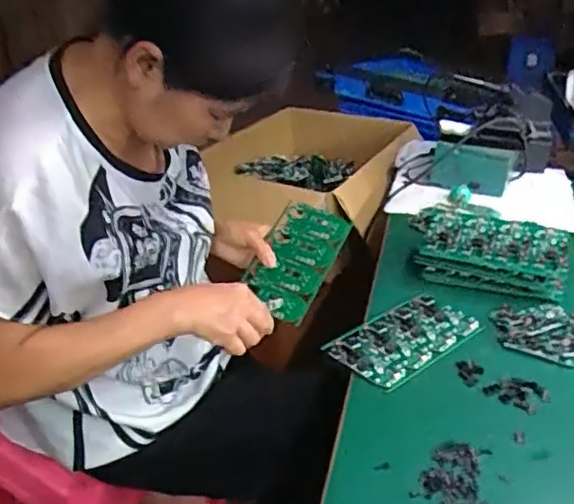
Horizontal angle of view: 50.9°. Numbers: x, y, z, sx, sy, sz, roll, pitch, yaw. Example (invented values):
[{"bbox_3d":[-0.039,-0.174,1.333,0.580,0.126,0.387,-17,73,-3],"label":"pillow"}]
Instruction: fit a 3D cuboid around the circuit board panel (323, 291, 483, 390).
[{"bbox_3d":[0.149,0.105,0.755,0.186,0.012,0.104,-19,34,-33],"label":"circuit board panel"}]

